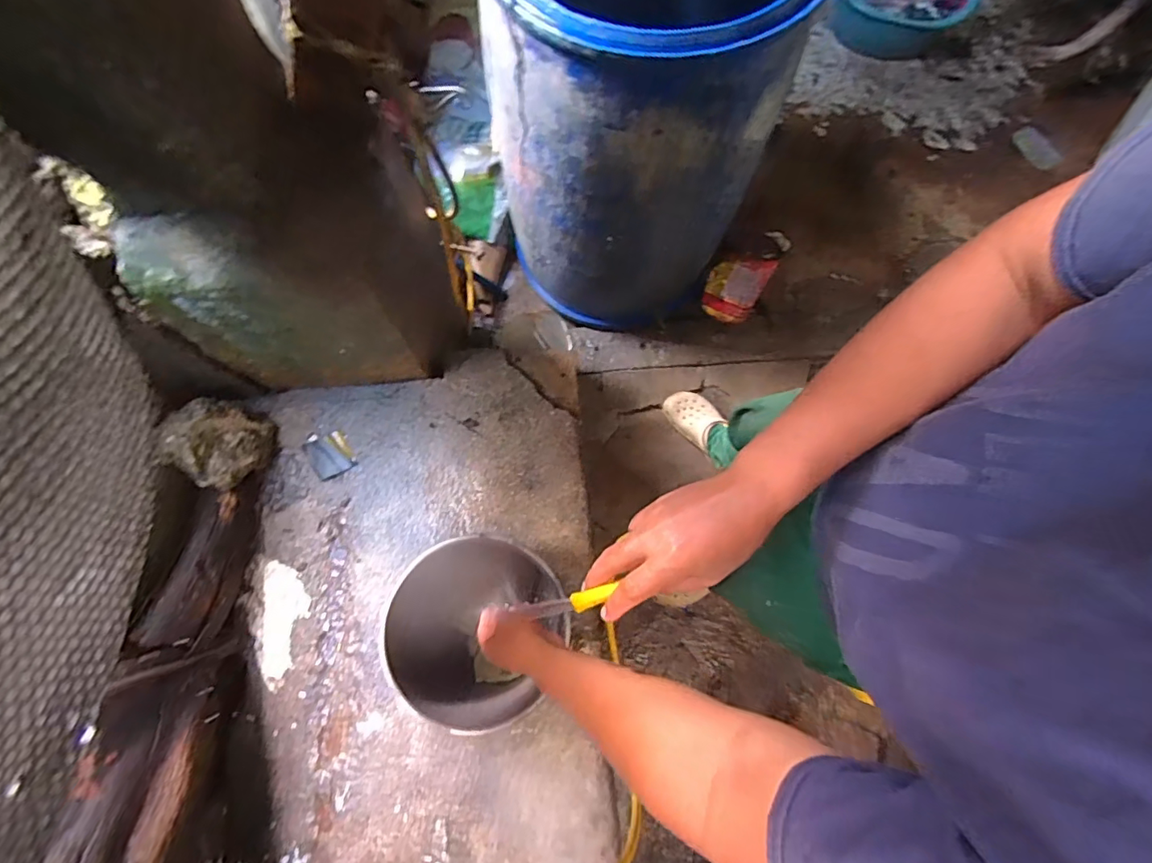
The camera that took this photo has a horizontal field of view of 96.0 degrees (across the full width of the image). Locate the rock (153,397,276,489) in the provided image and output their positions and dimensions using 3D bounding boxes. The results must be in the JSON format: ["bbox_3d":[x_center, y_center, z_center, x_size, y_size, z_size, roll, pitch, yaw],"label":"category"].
[{"bbox_3d":[-0.561,0.018,0.828,0.098,0.138,0.133,23,75,5],"label":"rock"}]

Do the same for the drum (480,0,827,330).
[{"bbox_3d":[0.135,-0.681,1.102,0.520,0.824,0.606,18,75,4],"label":"drum"}]

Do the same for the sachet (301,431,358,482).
[{"bbox_3d":[-0.427,0.036,0.898,0.067,0.006,0.085,-30,77,-9],"label":"sachet"}]

